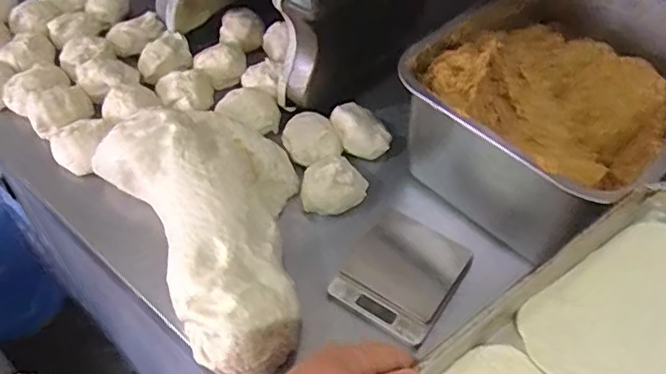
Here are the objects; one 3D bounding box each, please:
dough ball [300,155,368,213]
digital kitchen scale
[{"bbox_3d":[-0.003,-0.006,0.655,0.071,0.040,0.067,1,50,-1],"label":"dough ball"},{"bbox_3d":[0.071,0.087,0.591,0.102,0.025,0.116,26,54,19],"label":"digital kitchen scale"}]

